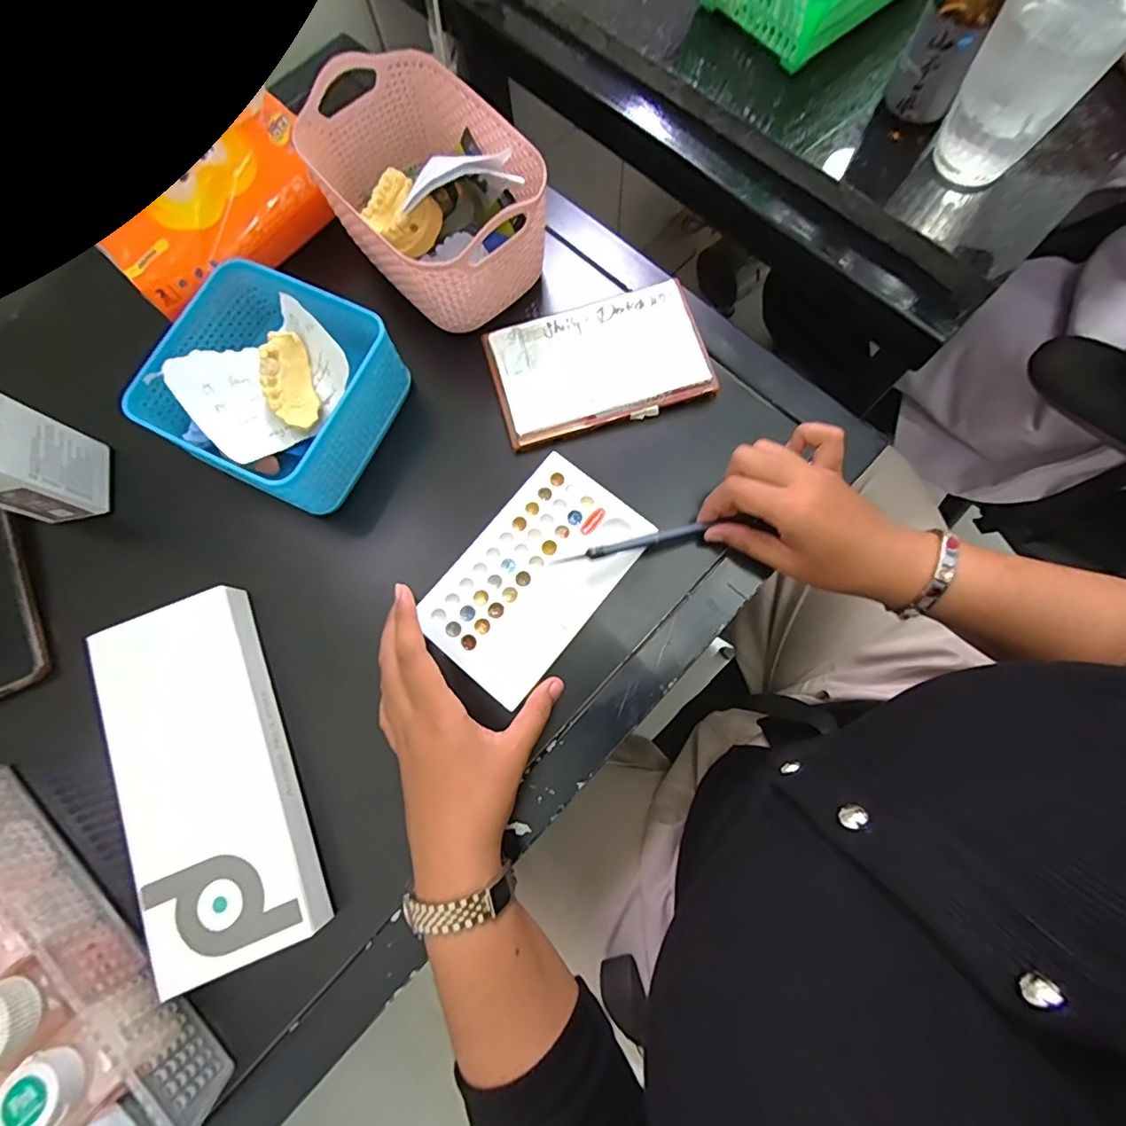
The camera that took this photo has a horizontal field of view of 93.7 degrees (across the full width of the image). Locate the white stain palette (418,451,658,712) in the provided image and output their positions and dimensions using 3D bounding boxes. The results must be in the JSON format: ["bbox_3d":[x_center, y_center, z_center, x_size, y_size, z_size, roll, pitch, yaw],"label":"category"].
[{"bbox_3d":[-0.019,0.007,0.354,0.094,0.009,0.151,39,81,9],"label":"white stain palette"}]

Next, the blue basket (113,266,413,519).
[{"bbox_3d":[-0.194,-0.118,0.360,0.129,0.059,0.131,24,79,7],"label":"blue basket"}]

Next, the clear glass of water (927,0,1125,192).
[{"bbox_3d":[0.262,-0.277,0.299,0.063,0.095,0.068,29,80,8],"label":"clear glass of water"}]

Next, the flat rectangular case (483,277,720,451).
[{"bbox_3d":[0.028,-0.147,0.387,0.155,0.010,0.092,-16,77,-2],"label":"flat rectangular case"}]

